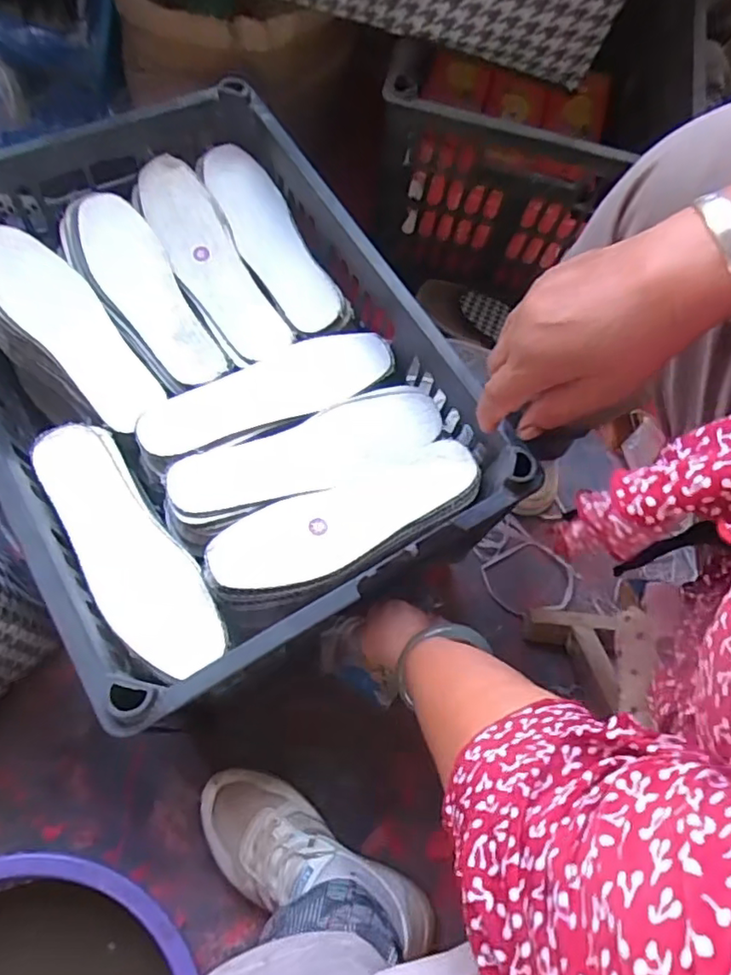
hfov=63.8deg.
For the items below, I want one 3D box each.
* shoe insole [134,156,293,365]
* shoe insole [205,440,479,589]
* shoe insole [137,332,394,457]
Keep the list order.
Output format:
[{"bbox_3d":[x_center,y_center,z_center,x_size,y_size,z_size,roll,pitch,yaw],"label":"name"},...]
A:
[{"bbox_3d":[-0.150,-0.218,0.559,0.067,0.042,0.234,-28,68,-11],"label":"shoe insole"},{"bbox_3d":[-0.011,0.019,0.452,0.216,0.027,0.069,-24,68,-10],"label":"shoe insole"},{"bbox_3d":[-0.085,-0.085,0.516,0.223,0.018,0.067,-24,68,-10],"label":"shoe insole"}]

